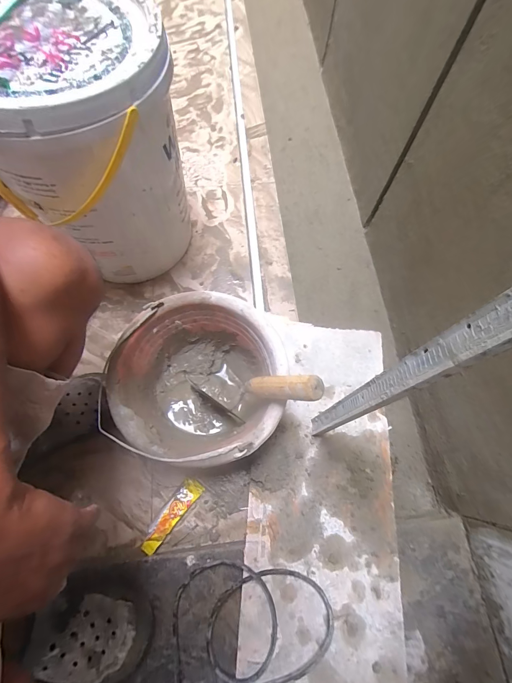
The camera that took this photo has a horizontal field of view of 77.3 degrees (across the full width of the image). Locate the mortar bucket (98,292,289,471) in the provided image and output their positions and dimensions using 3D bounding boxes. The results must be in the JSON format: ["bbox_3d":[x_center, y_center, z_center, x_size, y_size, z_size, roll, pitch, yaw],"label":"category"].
[{"bbox_3d":[-0.080,0.071,0.522,0.233,0.166,0.236,0,69,-1],"label":"mortar bucket"}]

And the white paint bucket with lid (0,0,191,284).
[{"bbox_3d":[-0.256,-0.303,0.526,0.267,0.361,0.279,0,69,-1],"label":"white paint bucket with lid"}]

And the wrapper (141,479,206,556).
[{"bbox_3d":[-0.140,0.288,0.530,0.035,0.008,0.125,35,73,12],"label":"wrapper"}]

